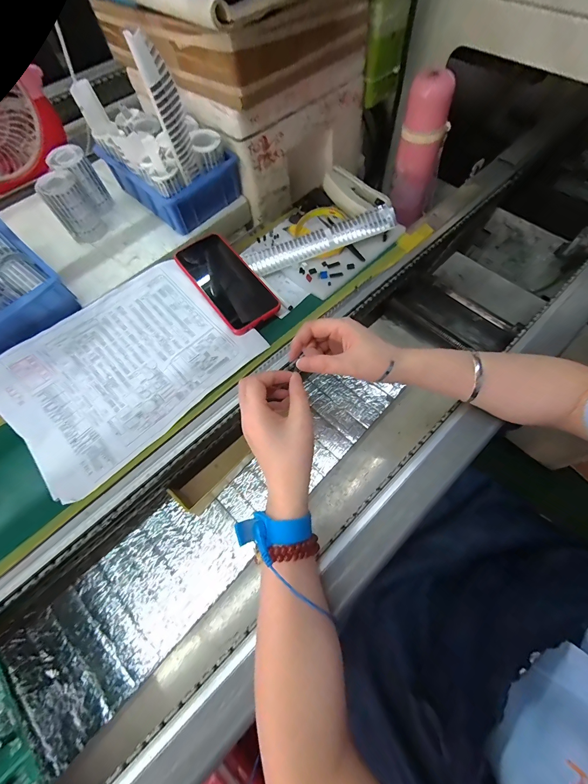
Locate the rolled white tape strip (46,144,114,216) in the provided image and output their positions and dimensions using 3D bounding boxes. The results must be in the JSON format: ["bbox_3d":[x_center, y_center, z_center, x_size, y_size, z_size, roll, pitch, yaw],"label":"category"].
[{"bbox_3d":[-0.320,-0.314,0.463,0.047,0.079,0.045,10,66,5],"label":"rolled white tape strip"}]

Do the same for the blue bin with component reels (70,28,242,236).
[{"bbox_3d":[-0.187,-0.364,0.418,0.175,0.184,0.121,40,71,17],"label":"blue bin with component reels"}]

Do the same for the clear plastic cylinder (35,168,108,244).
[{"bbox_3d":[-0.320,-0.269,0.449,0.052,0.075,0.050,-27,68,-12],"label":"clear plastic cylinder"}]

